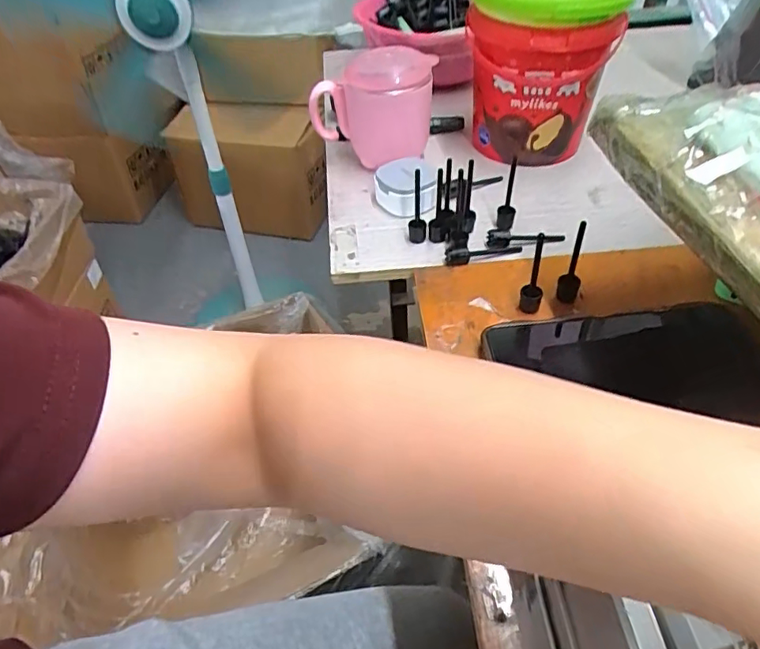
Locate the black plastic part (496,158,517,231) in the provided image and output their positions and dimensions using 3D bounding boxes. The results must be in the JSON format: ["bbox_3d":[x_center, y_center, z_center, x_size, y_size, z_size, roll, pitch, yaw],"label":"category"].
[{"bbox_3d":[0.105,-0.104,0.452,0.014,0.061,0.017,5,46,8],"label":"black plastic part"}]

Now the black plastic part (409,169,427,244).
[{"bbox_3d":[0.030,-0.092,0.436,0.014,0.070,0.019,1,45,5],"label":"black plastic part"}]

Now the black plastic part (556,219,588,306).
[{"bbox_3d":[0.133,-0.038,0.381,0.015,0.070,0.011,14,48,17],"label":"black plastic part"}]

